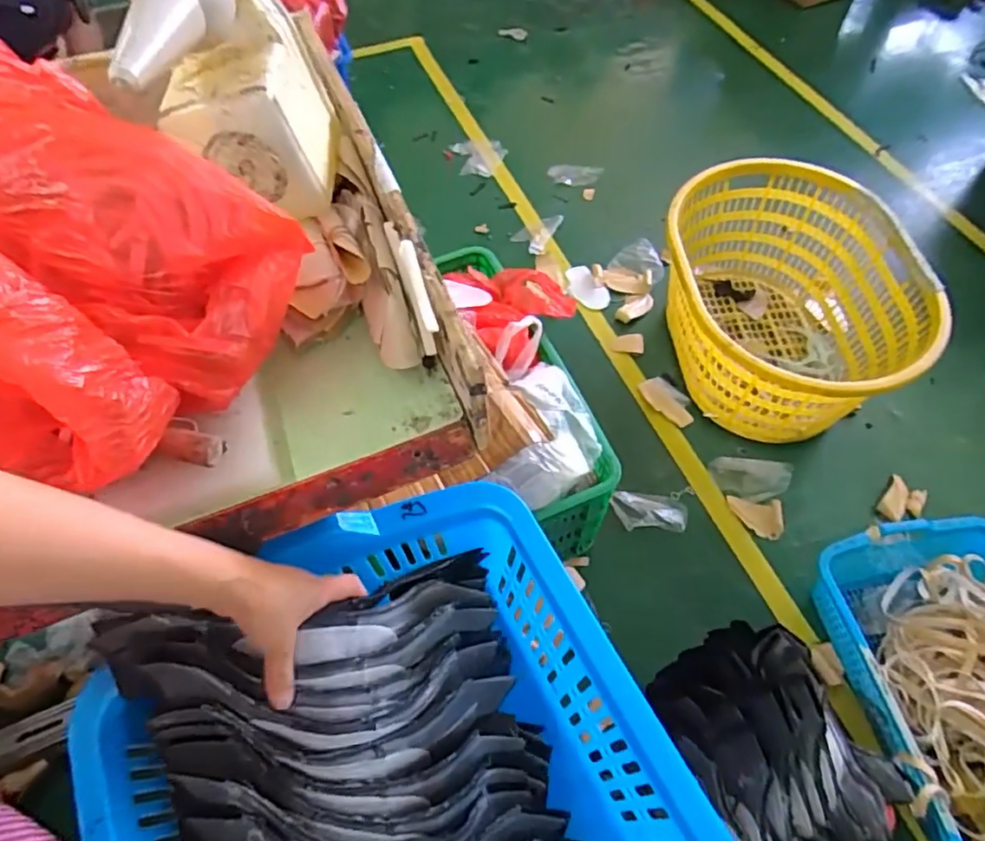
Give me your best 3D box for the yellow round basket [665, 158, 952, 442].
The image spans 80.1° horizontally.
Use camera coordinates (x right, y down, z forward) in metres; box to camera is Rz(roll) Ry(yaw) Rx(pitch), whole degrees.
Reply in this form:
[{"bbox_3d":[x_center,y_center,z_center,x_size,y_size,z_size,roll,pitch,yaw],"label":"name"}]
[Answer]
[{"bbox_3d":[0.636,-0.240,1.296,0.518,0.296,0.604,12,58,7],"label":"yellow round basket"}]

